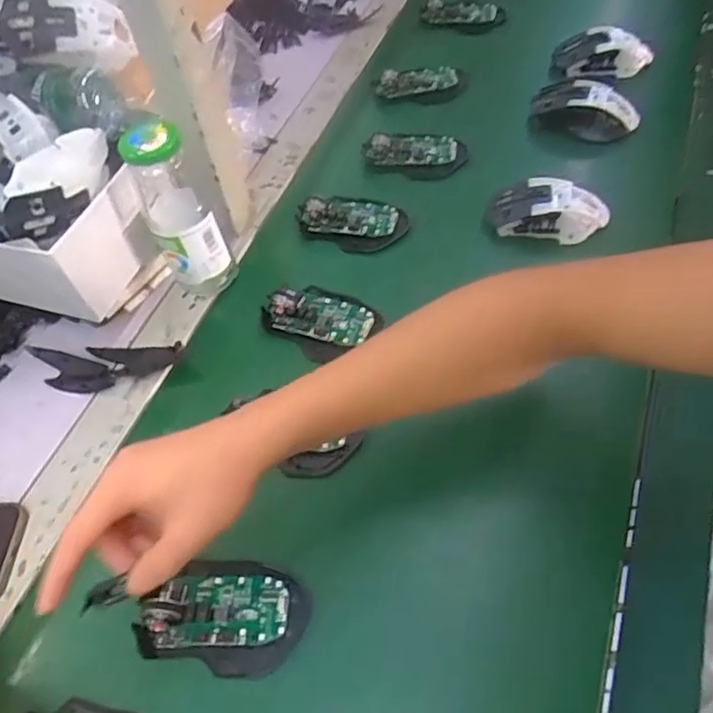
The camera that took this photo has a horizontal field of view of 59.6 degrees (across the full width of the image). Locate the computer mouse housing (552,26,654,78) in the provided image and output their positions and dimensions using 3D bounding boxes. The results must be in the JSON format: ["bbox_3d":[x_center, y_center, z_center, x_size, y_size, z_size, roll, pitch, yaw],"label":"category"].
[{"bbox_3d":[0.292,-0.357,0.732,0.107,0.032,0.056,-5,53,1],"label":"computer mouse housing"}]

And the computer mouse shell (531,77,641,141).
[{"bbox_3d":[0.250,-0.270,0.678,0.109,0.035,0.052,7,54,10],"label":"computer mouse shell"}]

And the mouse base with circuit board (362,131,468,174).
[{"bbox_3d":[0.066,-0.232,0.701,0.112,0.022,0.047,13,55,14],"label":"mouse base with circuit board"}]

